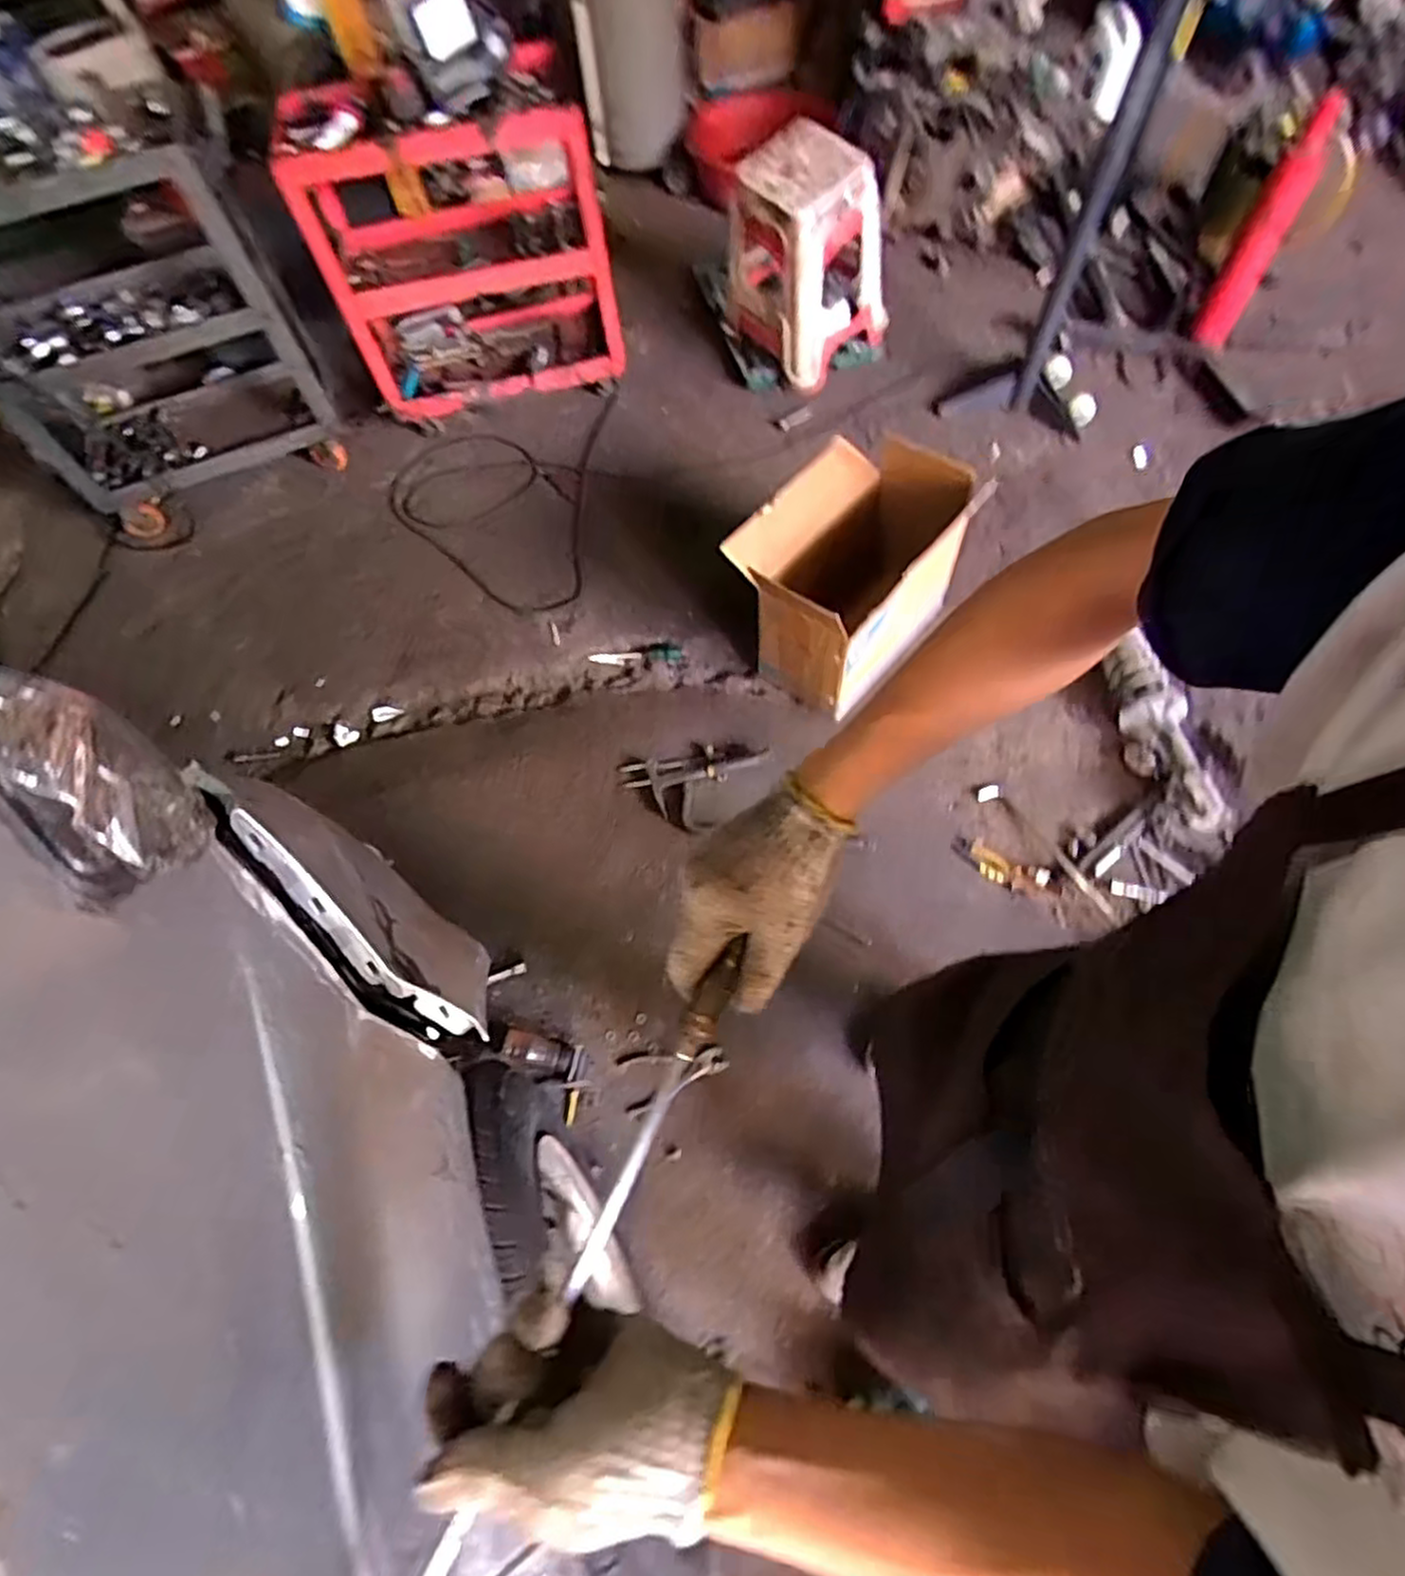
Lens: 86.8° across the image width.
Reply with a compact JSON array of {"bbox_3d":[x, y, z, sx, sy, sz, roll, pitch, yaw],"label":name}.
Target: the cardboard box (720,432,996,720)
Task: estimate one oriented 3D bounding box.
[{"bbox_3d":[0.348,-0.512,1.733,0.423,0.430,0.485,35,69,20],"label":"cardboard box"}]

